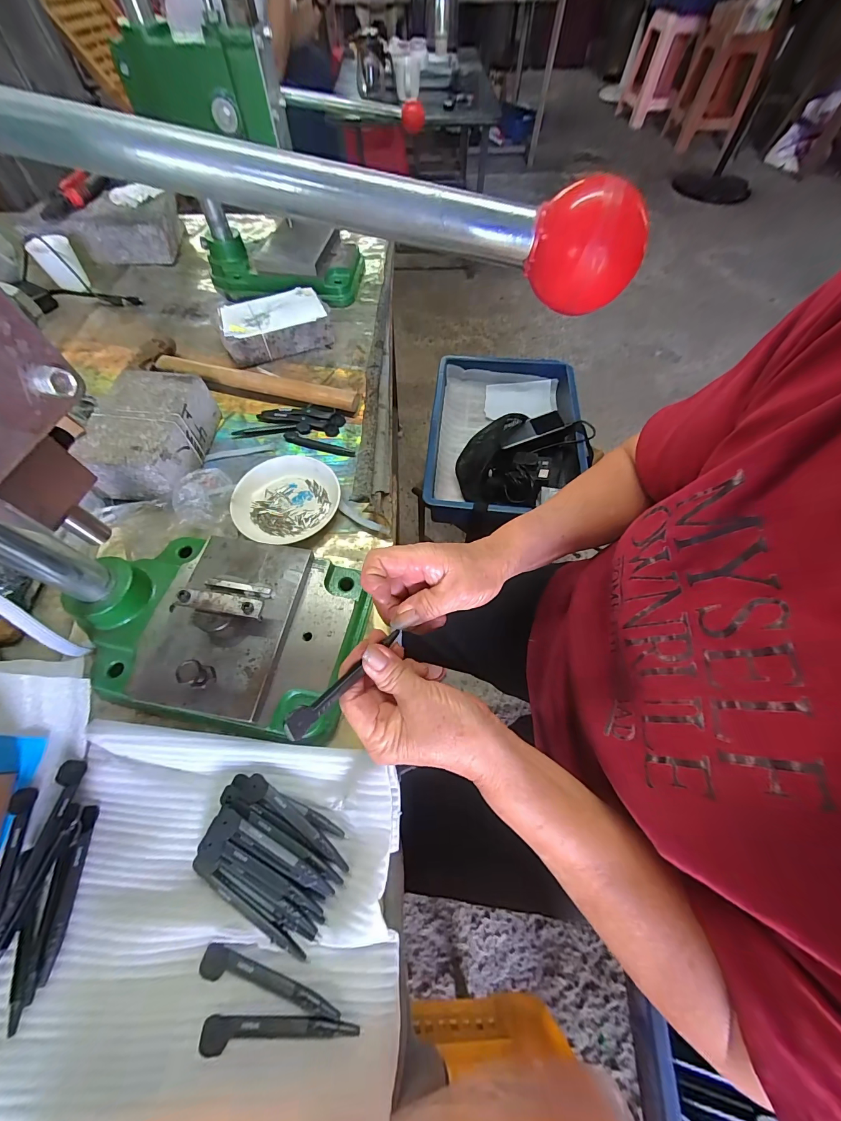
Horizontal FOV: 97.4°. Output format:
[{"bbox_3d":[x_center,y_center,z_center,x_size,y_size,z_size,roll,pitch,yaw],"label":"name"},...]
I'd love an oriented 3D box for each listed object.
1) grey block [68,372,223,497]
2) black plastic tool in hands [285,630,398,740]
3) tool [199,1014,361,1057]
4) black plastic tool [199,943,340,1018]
[{"bbox_3d":[-0.311,-0.146,0.431,0.102,0.062,0.155,3,62,0],"label":"grey block"},{"bbox_3d":[-0.046,0.075,0.237,0.013,0.006,0.096,36,43,16],"label":"black plastic tool in hands"},{"bbox_3d":[-0.089,0.296,0.233,0.097,0.005,0.016,-2,62,-3],"label":"tool"},{"bbox_3d":[-0.101,0.281,0.242,0.096,0.007,0.019,16,63,7],"label":"black plastic tool"}]

